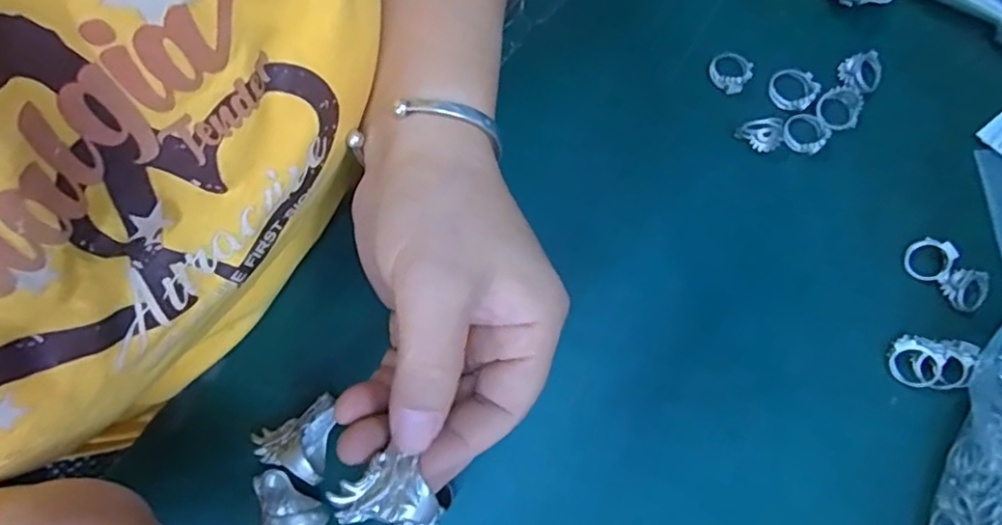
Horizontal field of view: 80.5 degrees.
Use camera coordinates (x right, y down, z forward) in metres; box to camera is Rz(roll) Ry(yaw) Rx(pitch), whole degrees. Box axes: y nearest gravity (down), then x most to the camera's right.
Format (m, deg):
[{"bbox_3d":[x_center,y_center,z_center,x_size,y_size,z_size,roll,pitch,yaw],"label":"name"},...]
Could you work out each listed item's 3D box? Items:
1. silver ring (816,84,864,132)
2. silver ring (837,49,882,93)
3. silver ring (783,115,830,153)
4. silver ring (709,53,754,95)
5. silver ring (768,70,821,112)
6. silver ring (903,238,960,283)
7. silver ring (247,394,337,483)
[{"bbox_3d":[0.176,-0.080,0.307,0.026,0.004,0.022,-33,82,-6],"label":"silver ring"},{"bbox_3d":[0.188,-0.099,0.310,0.024,0.007,0.020,-29,81,-6],"label":"silver ring"},{"bbox_3d":[0.157,-0.067,0.305,0.021,0.005,0.021,0,80,0],"label":"silver ring"},{"bbox_3d":[0.120,-0.101,0.310,0.021,0.005,0.020,0,80,0],"label":"silver ring"},{"bbox_3d":[0.153,-0.091,0.307,0.023,0.004,0.023,0,80,0],"label":"silver ring"},{"bbox_3d":[0.212,-0.001,0.292,0.022,0.004,0.021,4,98,29],"label":"silver ring"},{"bbox_3d":[-0.093,0.077,0.265,0.034,0.024,0.035,7,80,1],"label":"silver ring"}]

